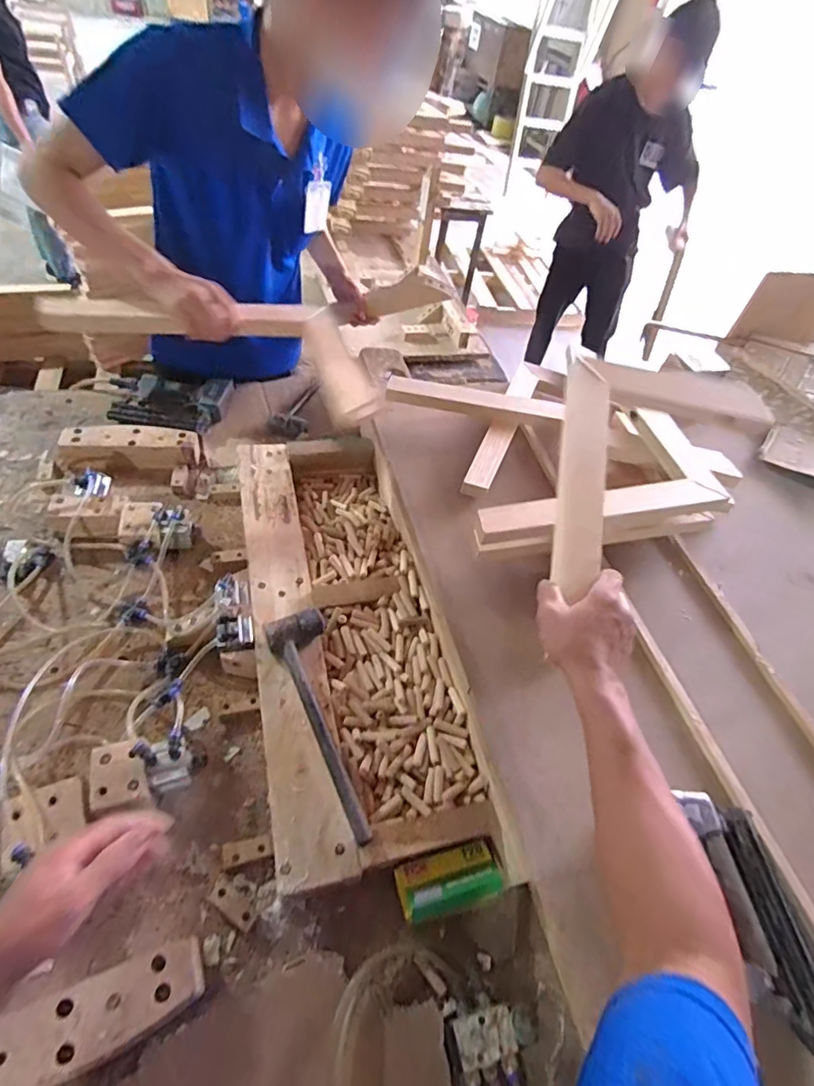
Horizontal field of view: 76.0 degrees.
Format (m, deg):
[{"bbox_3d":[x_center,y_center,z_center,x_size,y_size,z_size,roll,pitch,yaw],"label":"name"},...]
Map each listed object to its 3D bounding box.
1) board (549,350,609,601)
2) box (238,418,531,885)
[{"bbox_3d":[0.223,-0.095,0.661,0.056,0.030,0.336,6,68,13],"label":"board"},{"bbox_3d":[-0.126,0.106,0.875,0.319,0.088,0.799,-6,52,-17],"label":"box"}]

